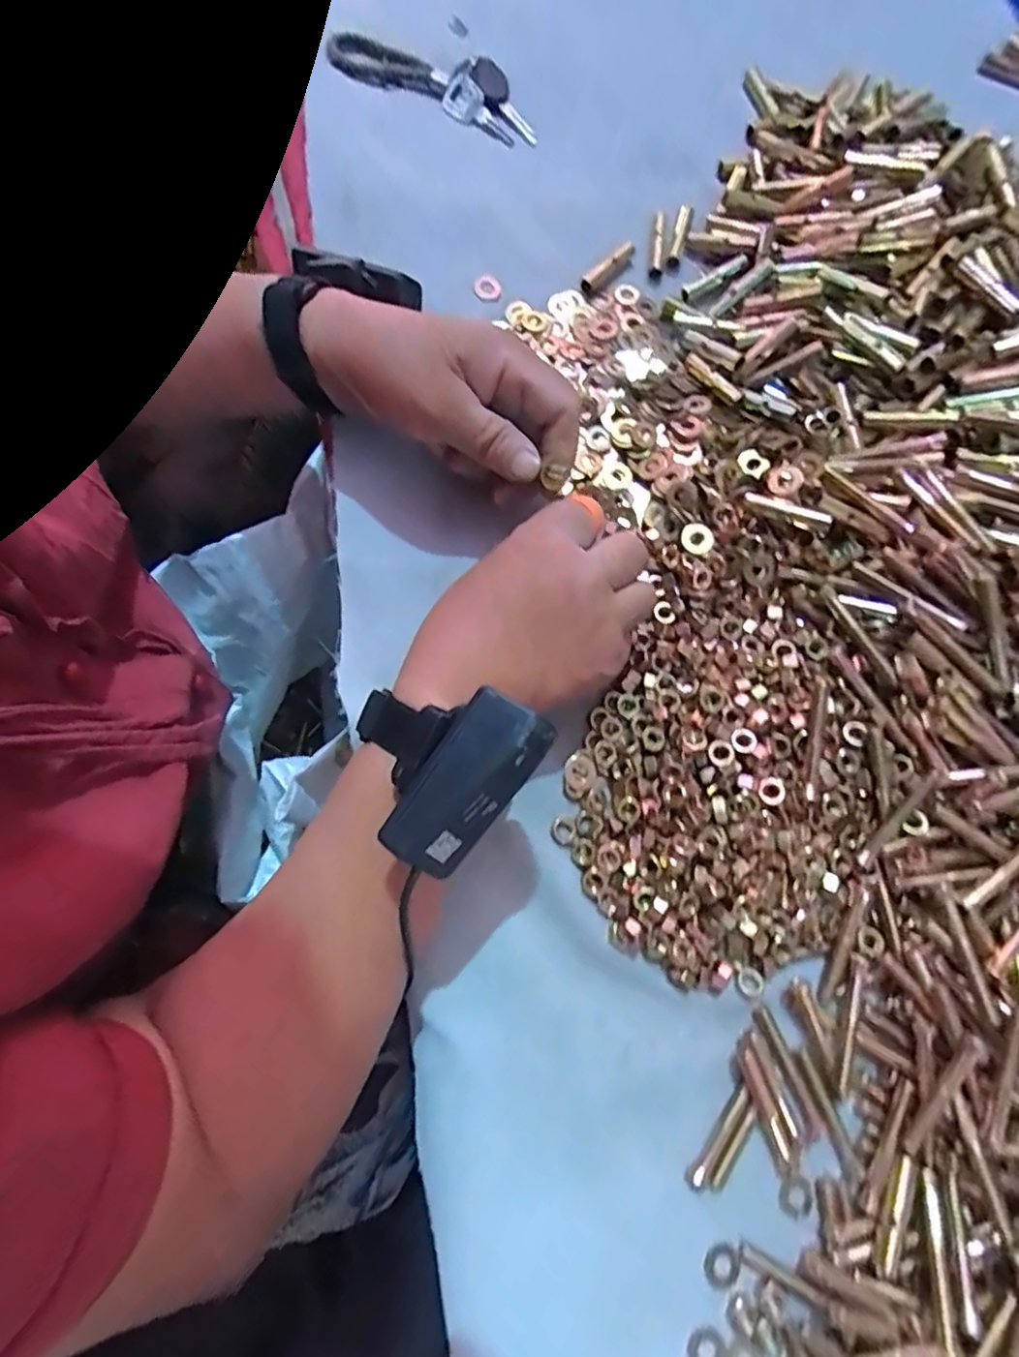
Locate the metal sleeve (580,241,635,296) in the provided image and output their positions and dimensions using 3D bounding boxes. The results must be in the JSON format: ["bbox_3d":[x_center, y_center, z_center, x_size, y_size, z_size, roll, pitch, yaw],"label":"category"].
[{"bbox_3d":[0.063,-0.262,0.381,0.010,0.008,0.047,42,78,8],"label":"metal sleeve"}]

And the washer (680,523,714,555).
[{"bbox_3d":[0.102,-0.076,0.327,0.018,0.004,0.015,37,78,7],"label":"washer"}]

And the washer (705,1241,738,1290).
[{"bbox_3d":[0.093,0.258,0.264,0.016,0.004,0.016,0,76,-2],"label":"washer"}]

